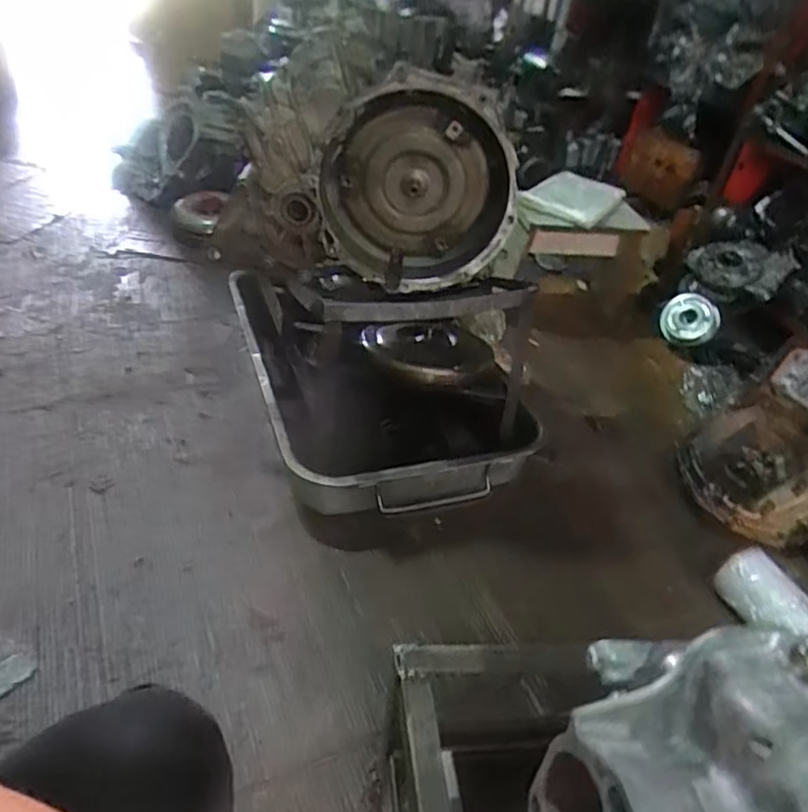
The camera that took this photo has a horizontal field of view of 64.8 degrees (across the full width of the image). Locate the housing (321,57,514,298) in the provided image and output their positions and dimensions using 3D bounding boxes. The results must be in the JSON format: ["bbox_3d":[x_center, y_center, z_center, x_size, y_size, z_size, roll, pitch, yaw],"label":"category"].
[{"bbox_3d":[0.025,-0.379,1.108,0.333,0.326,0.131,12,37,4],"label":"housing"}]

